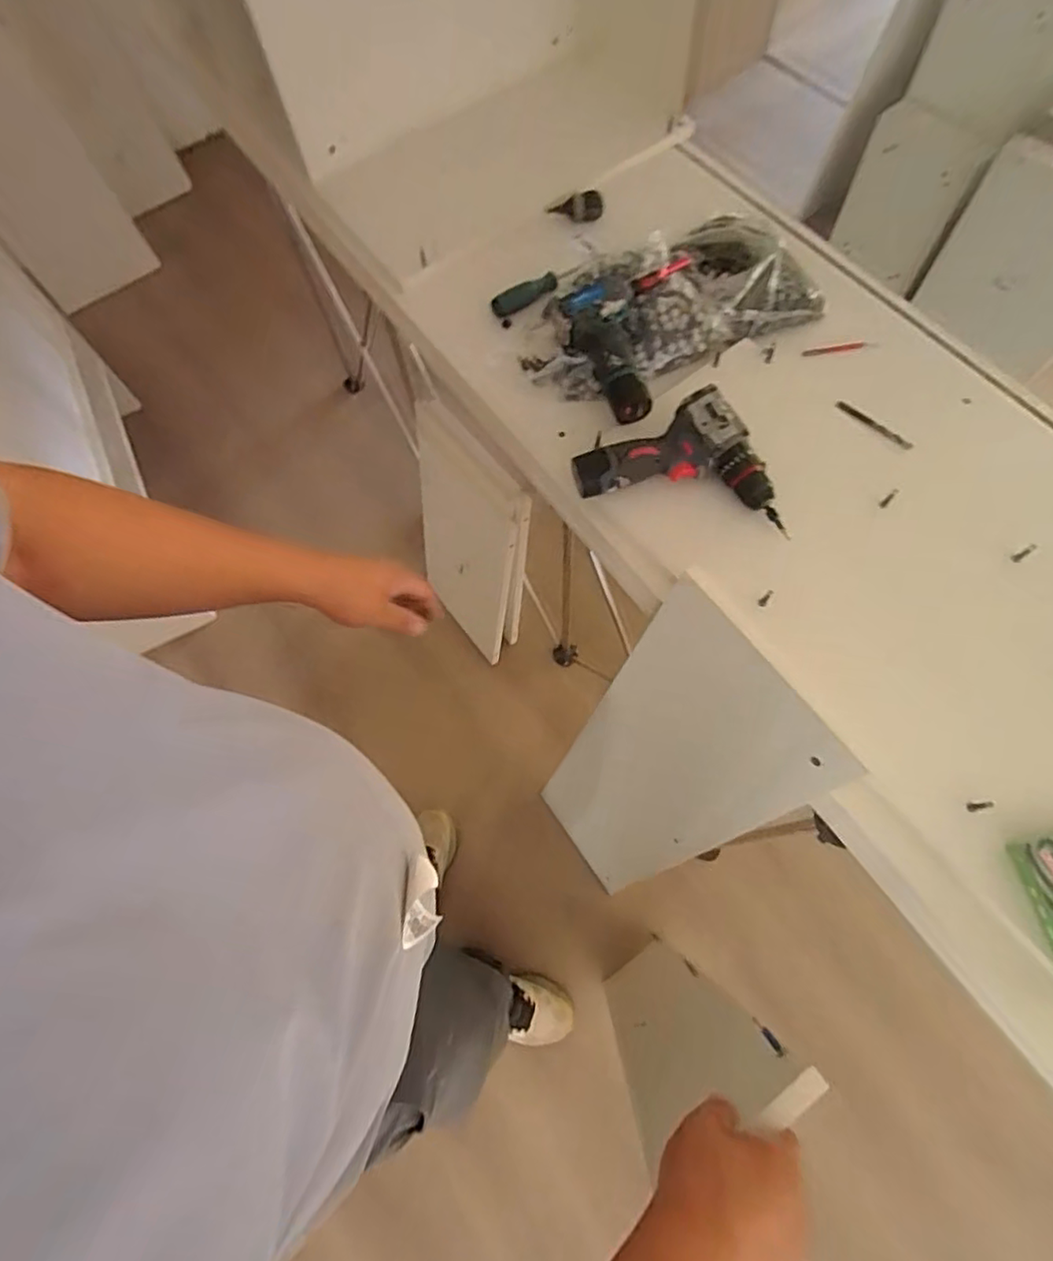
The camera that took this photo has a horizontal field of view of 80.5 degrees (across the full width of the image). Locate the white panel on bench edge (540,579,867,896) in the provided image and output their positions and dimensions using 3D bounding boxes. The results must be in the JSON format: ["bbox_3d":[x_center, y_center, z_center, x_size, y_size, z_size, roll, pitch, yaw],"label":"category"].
[{"bbox_3d":[0.187,0.260,1.024,0.021,0.911,0.278,-27,67,-23],"label":"white panel on bench edge"}]

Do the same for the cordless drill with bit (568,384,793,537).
[{"bbox_3d":[0.206,-0.223,0.788,0.271,0.059,0.168,16,70,9],"label":"cordless drill with bit"}]

